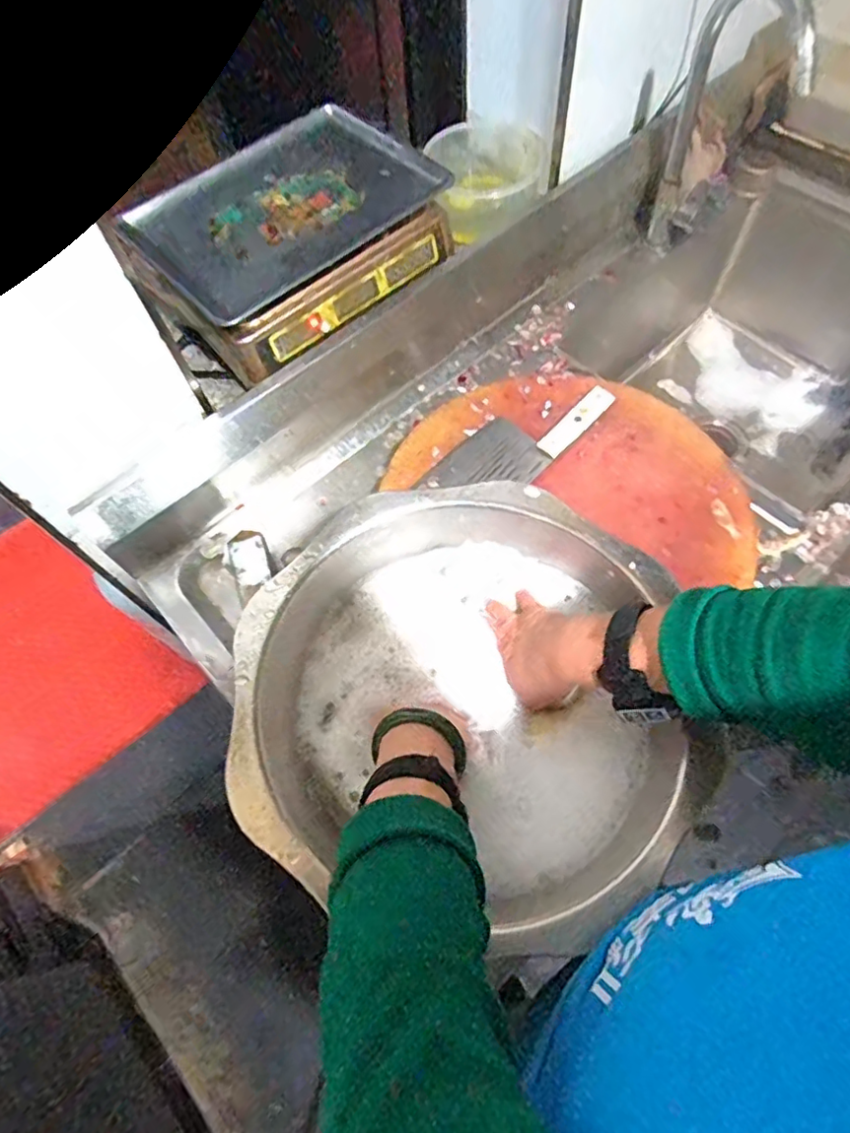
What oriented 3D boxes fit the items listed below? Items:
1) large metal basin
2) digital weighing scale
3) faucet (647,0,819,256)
[{"bbox_3d":[0.033,0.104,0.516,0.363,0.079,0.364,-2,63,3],"label":"large metal basin"},{"bbox_3d":[-0.173,-0.430,0.769,0.328,0.085,0.328,-41,68,-16],"label":"digital weighing scale"},{"bbox_3d":[0.366,-0.525,0.756,0.059,0.334,0.198,-5,63,1],"label":"faucet"}]

